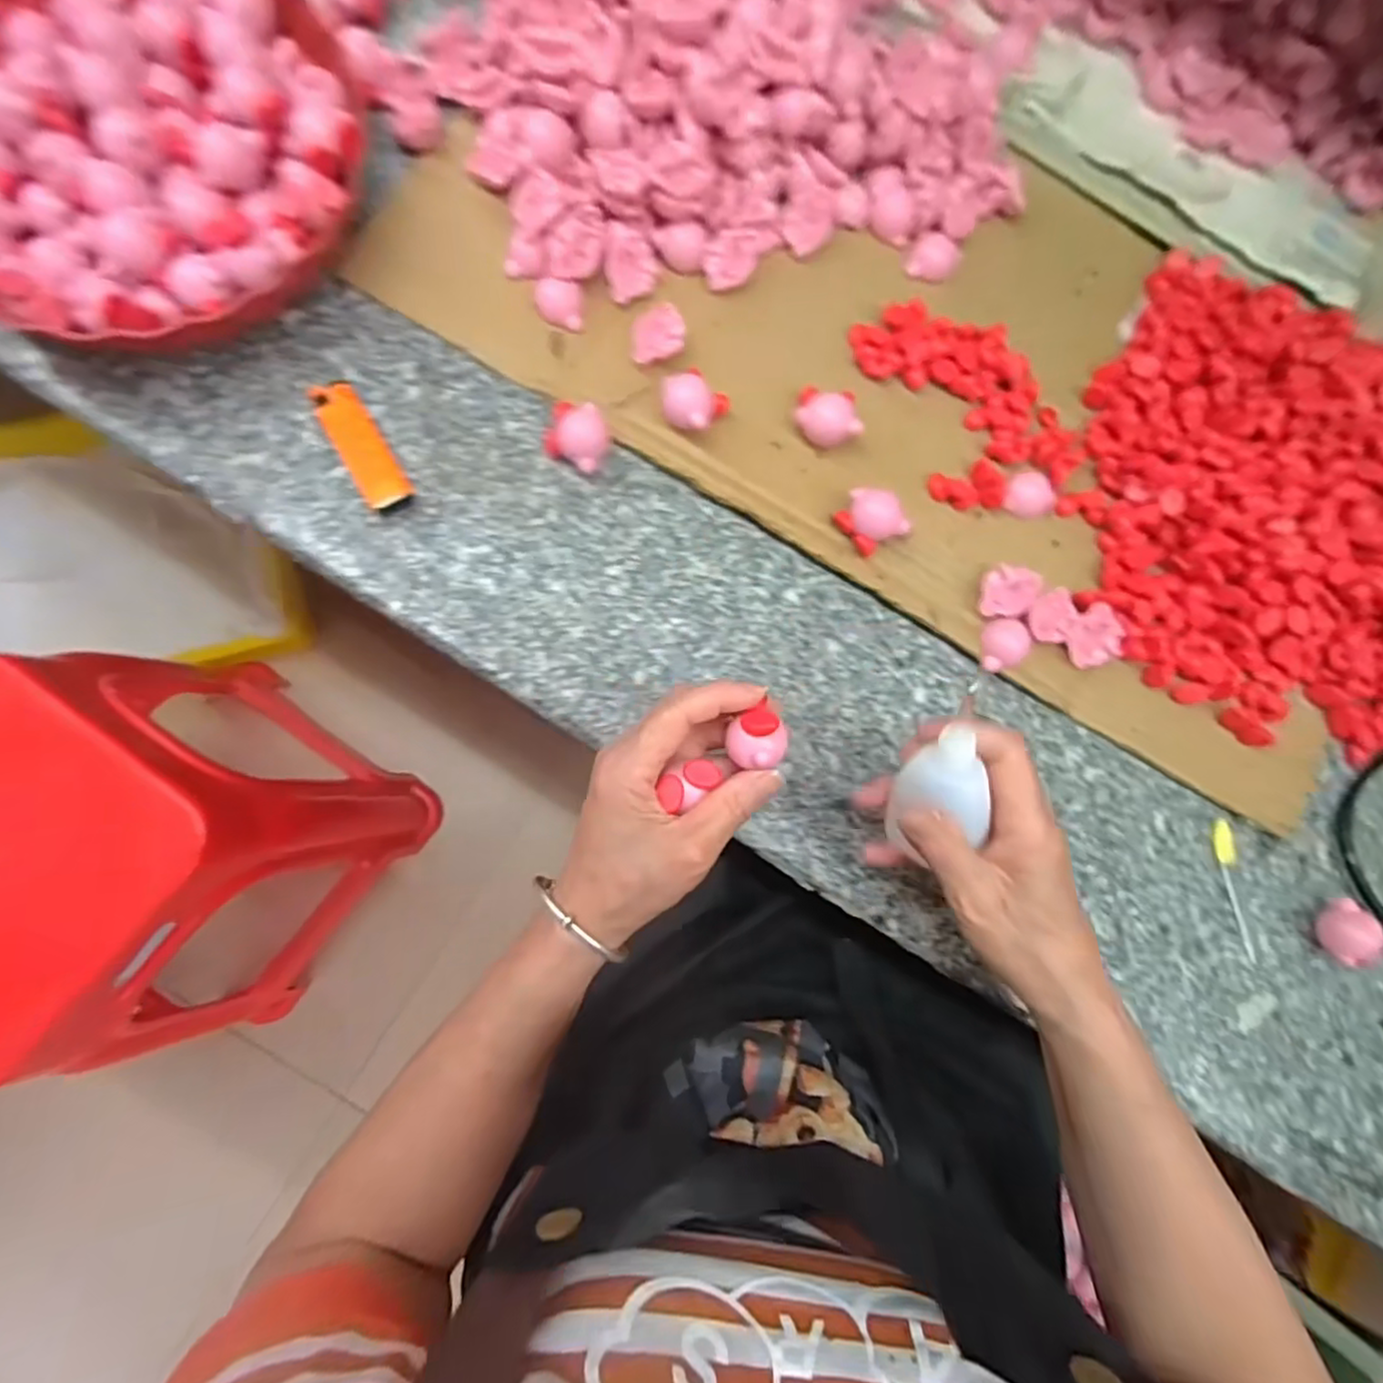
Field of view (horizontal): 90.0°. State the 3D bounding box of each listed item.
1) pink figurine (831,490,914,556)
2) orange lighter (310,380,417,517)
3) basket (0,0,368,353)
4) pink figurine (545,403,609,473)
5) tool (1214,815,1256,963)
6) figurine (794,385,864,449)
[{"bbox_3d":[0.103,-0.098,0.398,0.027,0.024,0.036,-42,88,-10],"label":"pink figurine"},{"bbox_3d":[-0.184,-0.137,0.386,0.025,0.014,0.080,-31,86,-10],"label":"orange lighter"},{"bbox_3d":[-0.300,-0.295,0.373,0.229,0.055,0.231,1,81,-6],"label":"basket"},{"bbox_3d":[-0.066,-0.147,0.398,0.036,0.023,0.034,1,81,-6],"label":"pink figurine"},{"bbox_3d":[0.326,0.119,0.414,0.012,0.004,0.083,-6,82,-7],"label":"tool"},{"bbox_3d":[0.079,-0.158,0.401,0.036,0.021,0.031,11,80,-5],"label":"figurine"}]

